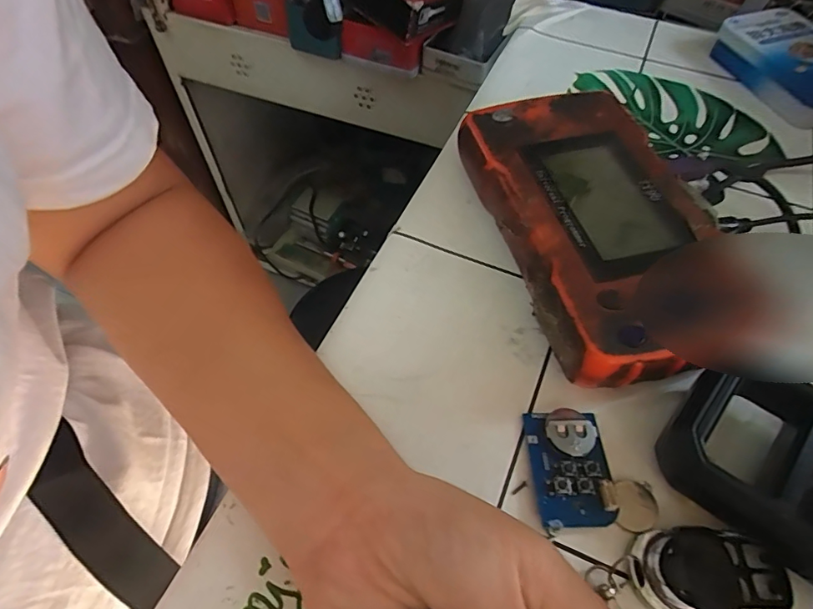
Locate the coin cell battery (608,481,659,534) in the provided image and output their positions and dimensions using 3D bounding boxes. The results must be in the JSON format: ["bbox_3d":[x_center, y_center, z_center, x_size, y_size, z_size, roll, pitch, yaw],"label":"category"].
[{"bbox_3d":[0.093,0.082,0.199,0.018,0.005,0.019,20,59,13],"label":"coin cell battery"}]

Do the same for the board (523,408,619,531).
[{"bbox_3d":[0.068,0.067,0.206,0.029,0.006,0.048,-1,56,0],"label":"board"}]

